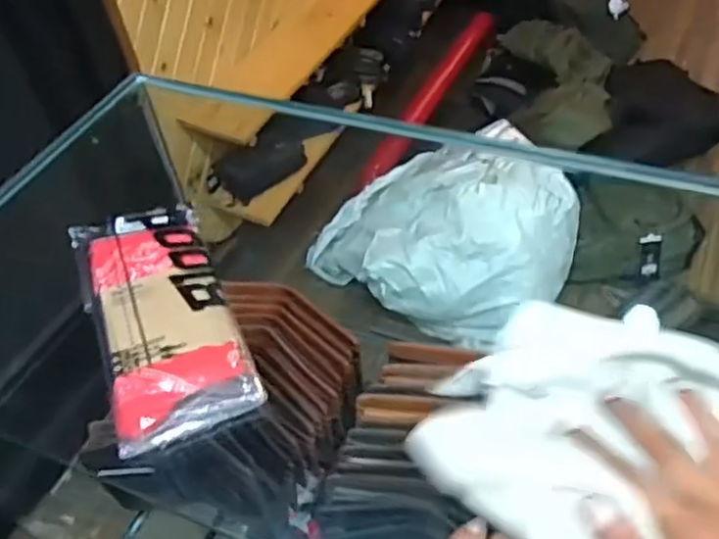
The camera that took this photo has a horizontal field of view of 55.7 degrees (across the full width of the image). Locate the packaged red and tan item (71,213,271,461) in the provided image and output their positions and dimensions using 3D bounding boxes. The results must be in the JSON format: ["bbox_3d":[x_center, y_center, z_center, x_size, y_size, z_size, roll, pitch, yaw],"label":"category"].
[{"bbox_3d":[-0.142,0.030,0.486,0.091,0.025,0.193,-21,49,-13],"label":"packaged red and tan item"}]

